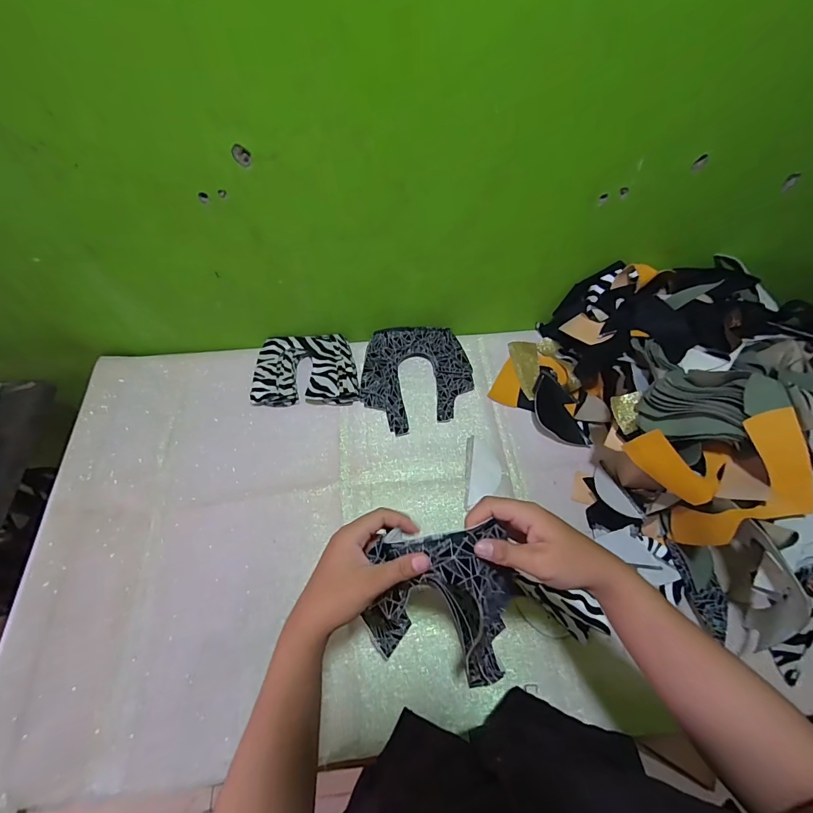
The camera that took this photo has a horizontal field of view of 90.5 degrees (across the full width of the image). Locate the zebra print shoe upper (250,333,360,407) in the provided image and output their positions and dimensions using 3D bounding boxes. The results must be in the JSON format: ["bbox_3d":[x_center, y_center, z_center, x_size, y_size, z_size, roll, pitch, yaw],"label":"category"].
[{"bbox_3d":[-0.174,-0.062,0.697,0.174,0.033,0.131,-5,61,-5],"label":"zebra print shoe upper"}]

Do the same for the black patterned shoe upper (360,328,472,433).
[{"bbox_3d":[0.018,-0.051,0.695,0.185,0.030,0.194,-2,60,-3],"label":"black patterned shoe upper"}]

